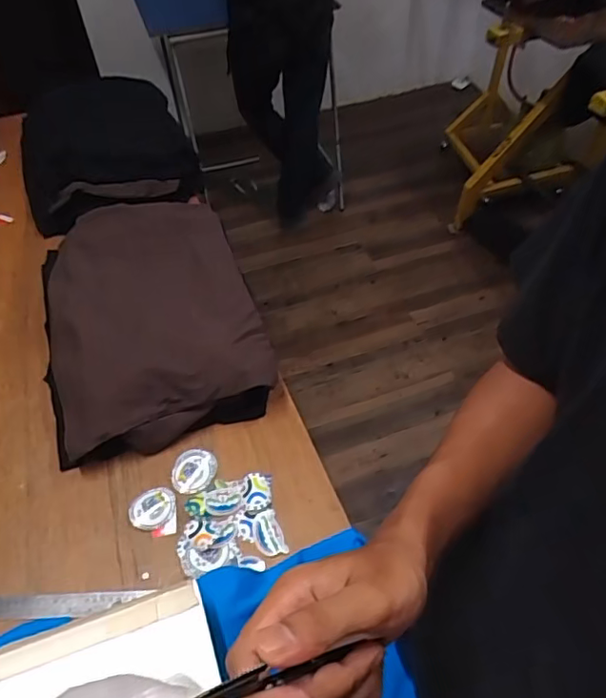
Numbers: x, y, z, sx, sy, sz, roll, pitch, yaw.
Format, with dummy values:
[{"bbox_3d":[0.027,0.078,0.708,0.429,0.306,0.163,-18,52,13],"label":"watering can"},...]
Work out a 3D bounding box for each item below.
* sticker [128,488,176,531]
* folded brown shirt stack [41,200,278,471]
[{"bbox_3d":[-0.210,0.220,0.753,0.053,0.011,0.066,26,55,21],"label":"sticker"},{"bbox_3d":[-0.273,-0.071,0.946,0.352,0.091,0.517,-16,51,-13],"label":"folded brown shirt stack"}]

